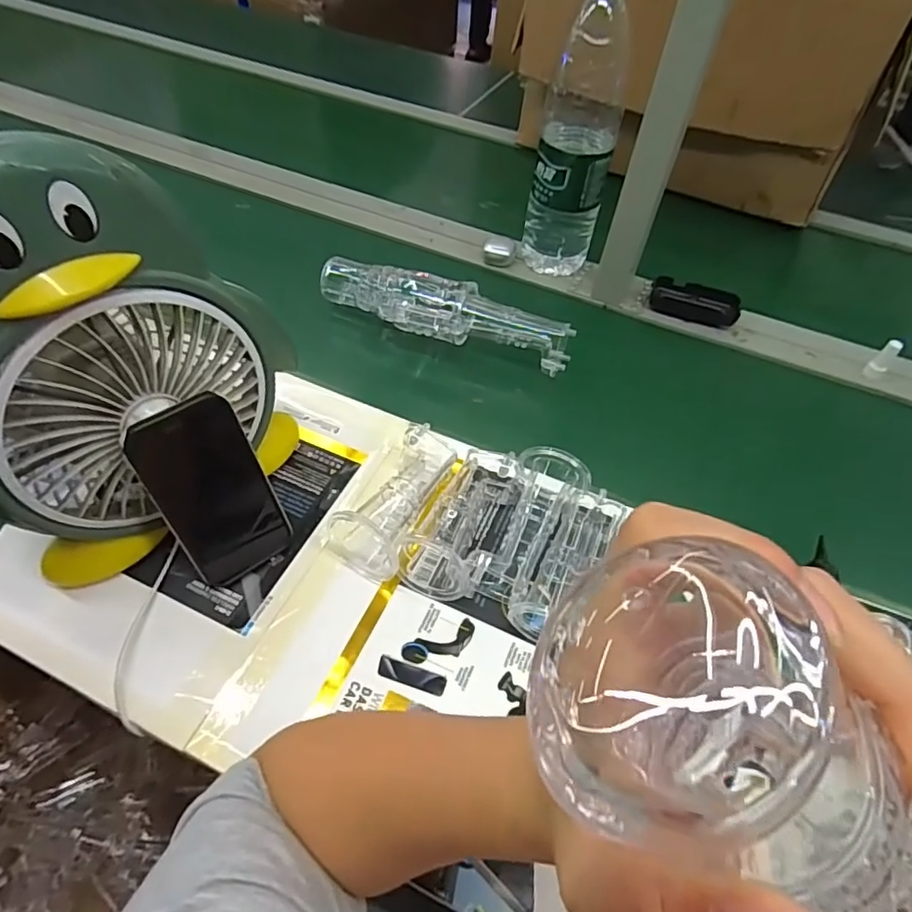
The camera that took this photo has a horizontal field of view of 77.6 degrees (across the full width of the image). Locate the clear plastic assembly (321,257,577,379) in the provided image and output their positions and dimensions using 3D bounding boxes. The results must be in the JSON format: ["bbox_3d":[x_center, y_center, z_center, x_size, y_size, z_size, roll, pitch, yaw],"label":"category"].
[{"bbox_3d":[-0.016,-0.159,0.647,0.294,0.056,0.076,13,52,5],"label":"clear plastic assembly"}]

